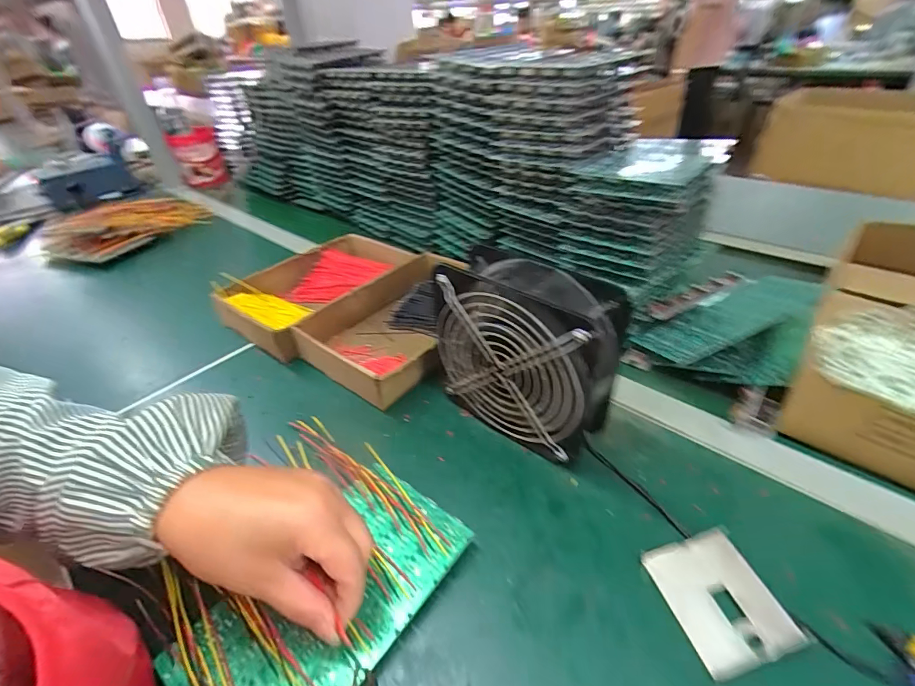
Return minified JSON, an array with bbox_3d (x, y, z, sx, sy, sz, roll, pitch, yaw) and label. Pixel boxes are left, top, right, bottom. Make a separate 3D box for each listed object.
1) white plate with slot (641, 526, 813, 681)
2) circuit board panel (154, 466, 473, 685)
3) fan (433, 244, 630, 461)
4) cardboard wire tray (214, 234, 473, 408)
[{"bbox_3d":[0.167,0.162,0.267,0.063,0.013,0.072,-11,38,-10],"label":"white plate with slot"},{"bbox_3d":[-0.082,0.162,0.270,0.099,0.008,0.173,25,44,31],"label":"circuit board panel"},{"bbox_3d":[0.051,0.012,0.357,0.146,0.152,0.060,25,45,32],"label":"fan"},{"bbox_3d":[-0.132,-0.055,0.538,0.317,0.044,0.227,20,43,28],"label":"cardboard wire tray"}]

